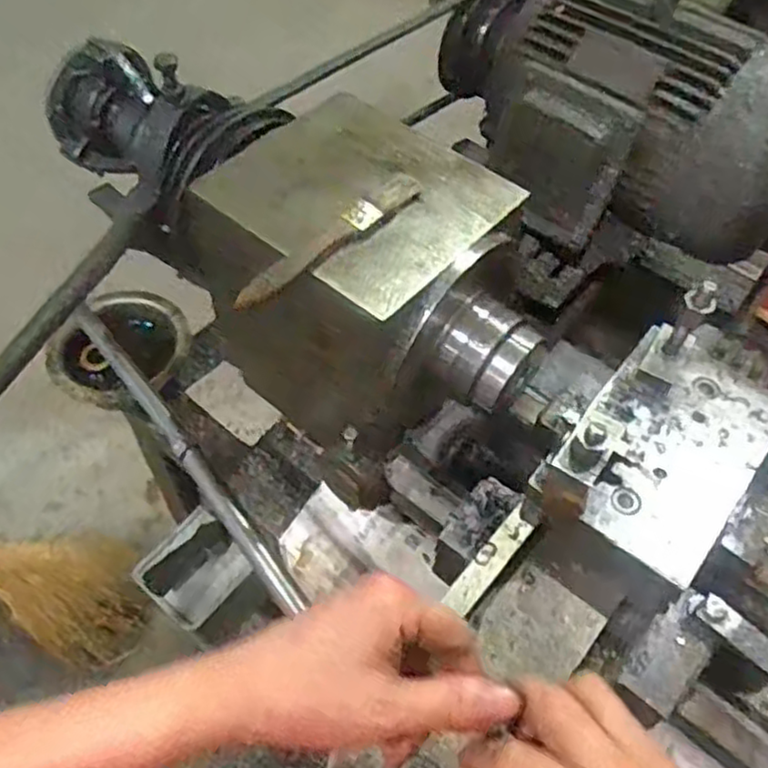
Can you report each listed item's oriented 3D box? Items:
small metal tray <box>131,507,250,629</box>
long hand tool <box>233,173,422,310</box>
[{"bbox_3d":[-0.176,0.175,0.662,0.085,0.088,0.006,-45,25,-25],"label":"small metal tray"},{"bbox_3d":[-0.032,-0.090,0.435,0.018,0.011,0.148,39,61,22],"label":"long hand tool"}]

